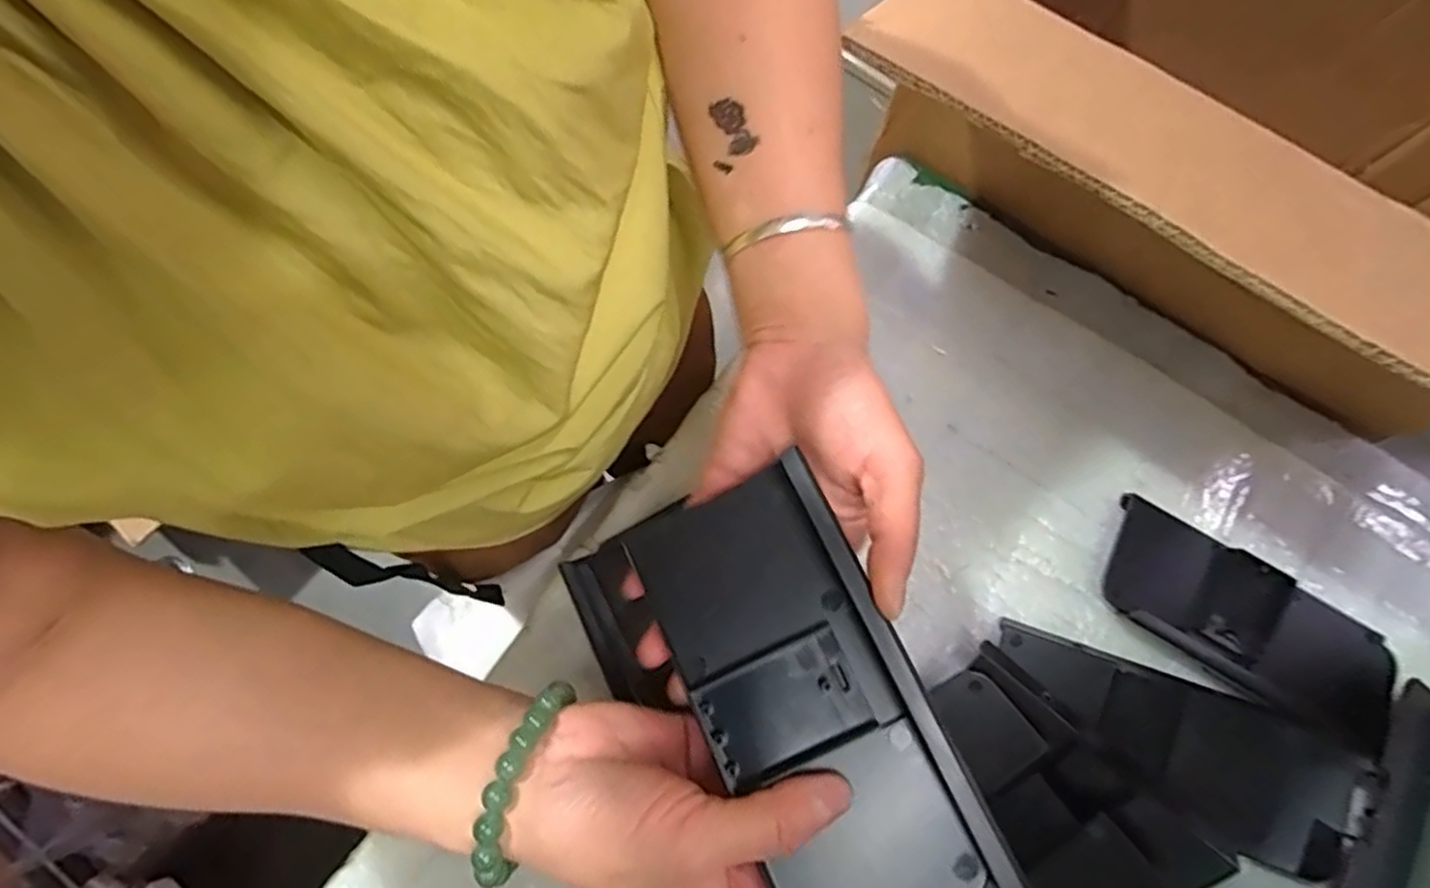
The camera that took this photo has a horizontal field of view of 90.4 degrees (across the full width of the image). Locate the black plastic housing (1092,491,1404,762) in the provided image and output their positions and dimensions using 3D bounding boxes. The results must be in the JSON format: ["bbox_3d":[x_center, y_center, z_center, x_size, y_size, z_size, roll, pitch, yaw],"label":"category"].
[{"bbox_3d":[0.330,0.115,0.431,0.193,0.030,0.077,32,76,8],"label":"black plastic housing"}]

